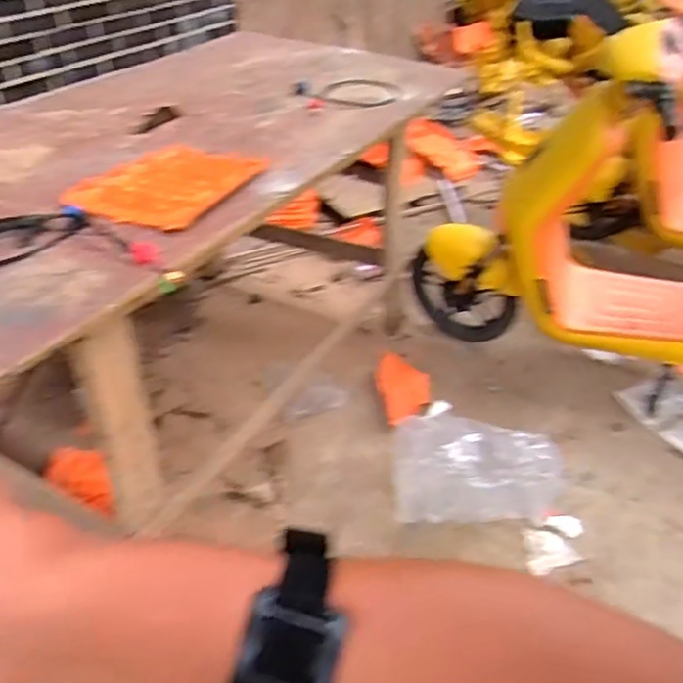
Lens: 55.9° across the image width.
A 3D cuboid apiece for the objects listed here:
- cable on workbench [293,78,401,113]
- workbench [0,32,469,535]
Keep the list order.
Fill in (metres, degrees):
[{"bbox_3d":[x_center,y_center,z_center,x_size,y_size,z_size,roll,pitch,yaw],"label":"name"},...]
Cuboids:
[{"bbox_3d":[0.026,-0.670,1.749,0.277,0.024,0.258,0,37,0],"label":"cable on workbench"},{"bbox_3d":[-0.457,-0.189,1.683,0.903,0.732,1.614,18,41,22],"label":"workbench"}]

